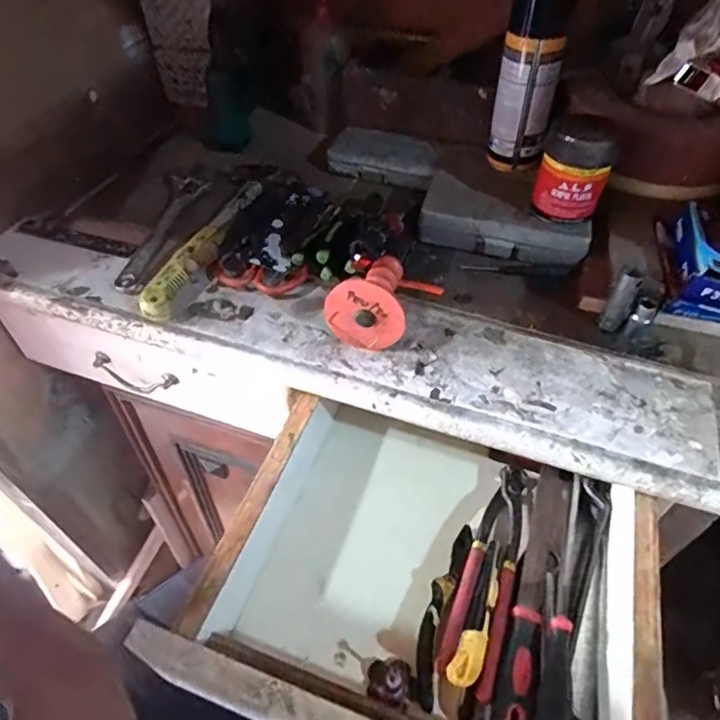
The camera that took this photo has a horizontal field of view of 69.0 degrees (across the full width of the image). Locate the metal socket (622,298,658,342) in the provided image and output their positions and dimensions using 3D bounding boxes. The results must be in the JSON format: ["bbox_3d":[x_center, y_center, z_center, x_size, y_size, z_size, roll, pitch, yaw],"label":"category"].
[{"bbox_3d":[0.277,-0.040,0.516,0.016,0.039,0.019,36,56,28],"label":"metal socket"}]

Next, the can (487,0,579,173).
[{"bbox_3d":[0.192,-0.322,0.594,0.065,0.196,0.051,16,49,13],"label":"can"}]

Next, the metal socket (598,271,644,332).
[{"bbox_3d":[0.254,-0.054,0.512,0.019,0.065,0.019,29,53,23],"label":"metal socket"}]

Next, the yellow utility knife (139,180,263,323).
[{"bbox_3d":[-0.172,-0.131,0.596,0.038,0.028,0.235,14,49,11],"label":"yellow utility knife"}]

